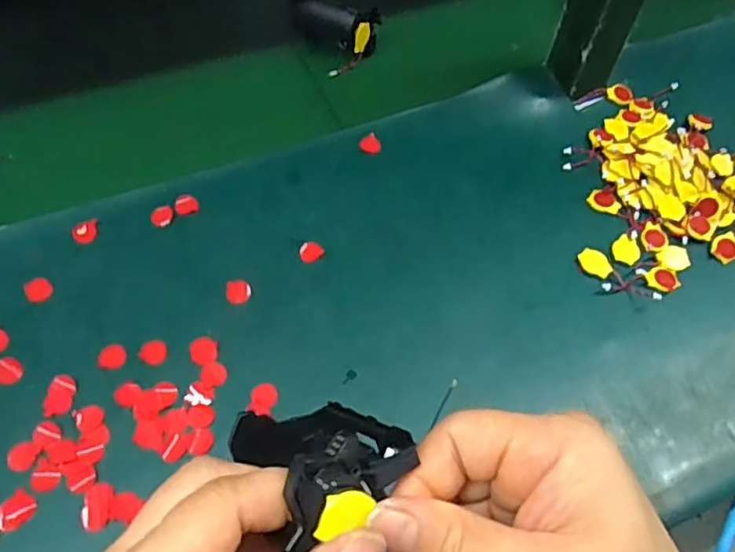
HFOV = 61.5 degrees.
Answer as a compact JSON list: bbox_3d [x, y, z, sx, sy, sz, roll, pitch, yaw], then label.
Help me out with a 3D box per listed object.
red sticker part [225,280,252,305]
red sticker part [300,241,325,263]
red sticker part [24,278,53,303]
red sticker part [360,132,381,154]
[{"bbox_3d":[-0.089,0.011,0.424,0.017,0.004,0.018,3,64,-6],"label":"red sticker part"},{"bbox_3d":[-0.040,-0.018,0.443,0.017,0.004,0.017,2,59,-3],"label":"red sticker part"},{"bbox_3d":[-0.222,0.009,0.417,0.016,0.004,0.018,-31,66,-21],"label":"red sticker part"},{"bbox_3d":[0.002,-0.106,0.495,0.017,0.004,0.018,2,59,-3],"label":"red sticker part"}]

